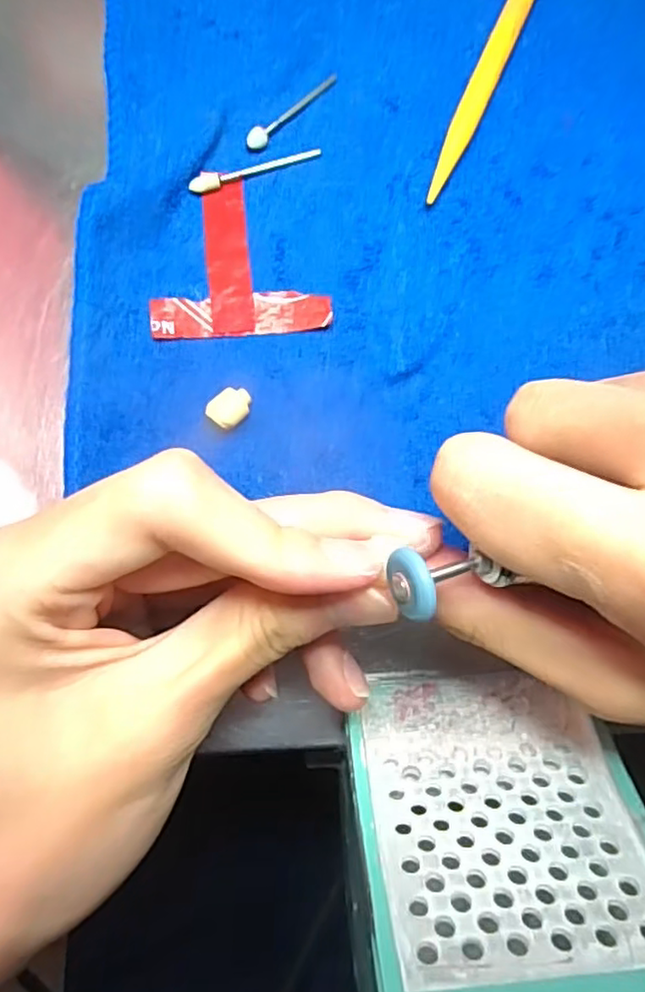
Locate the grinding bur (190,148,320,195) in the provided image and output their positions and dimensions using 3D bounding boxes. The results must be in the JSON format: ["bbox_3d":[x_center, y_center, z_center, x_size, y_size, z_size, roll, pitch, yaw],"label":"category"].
[{"bbox_3d":[-0.022,-0.112,0.223,0.047,0.004,0.005,-20,80,-6],"label":"grinding bur"}]

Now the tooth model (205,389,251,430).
[{"bbox_3d":[-0.029,-0.028,0.208,0.010,0.008,0.014,38,80,6],"label":"tooth model"}]

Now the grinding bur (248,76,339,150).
[{"bbox_3d":[-0.010,-0.135,0.227,0.006,0.005,0.043,44,80,7],"label":"grinding bur"}]

